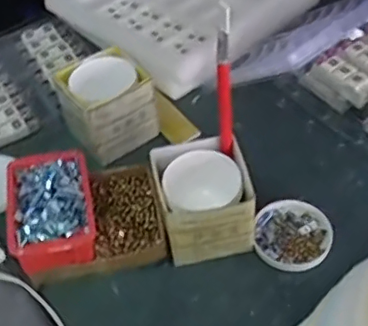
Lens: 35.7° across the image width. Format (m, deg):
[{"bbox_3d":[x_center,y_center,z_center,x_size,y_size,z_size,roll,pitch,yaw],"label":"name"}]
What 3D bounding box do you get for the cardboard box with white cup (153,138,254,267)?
[{"bbox_3d":[0.026,0.053,0.713,0.104,0.110,0.109,-12,49,-5],"label":"cardboard box with white cup"}]

